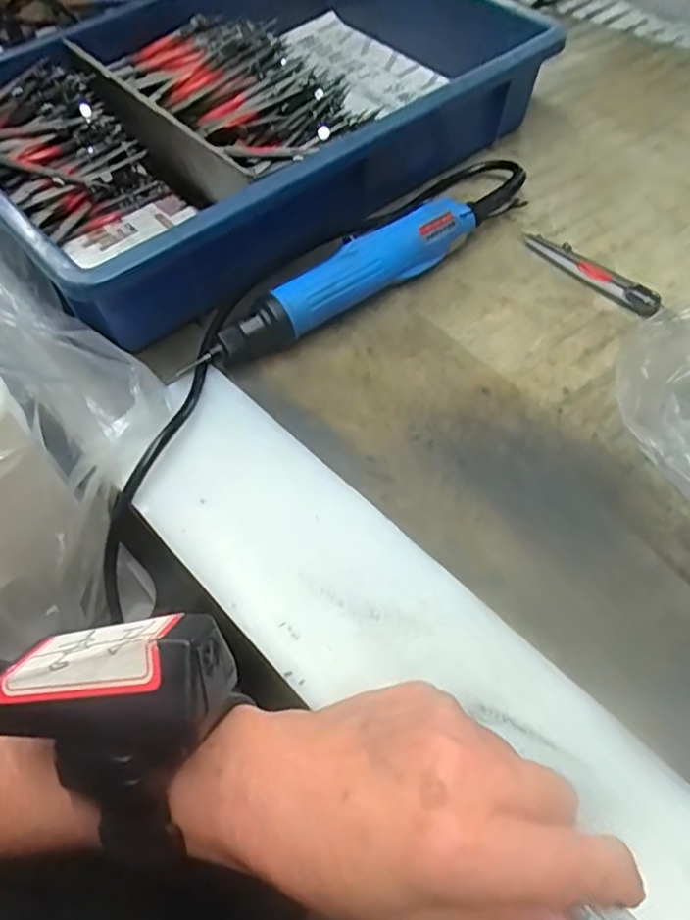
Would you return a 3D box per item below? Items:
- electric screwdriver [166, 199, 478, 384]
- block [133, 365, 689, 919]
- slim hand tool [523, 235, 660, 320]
[{"bbox_3d":[-0.007,-0.114,0.422,0.224,0.036,0.028,-31,62,-16],"label":"electric screwdriver"},{"bbox_3d":[0.027,0.091,0.300,0.090,0.017,0.369,-41,65,-21],"label":"block"},{"bbox_3d":[0.173,-0.132,0.443,0.022,0.010,0.106,-34,62,-18],"label":"slim hand tool"}]

